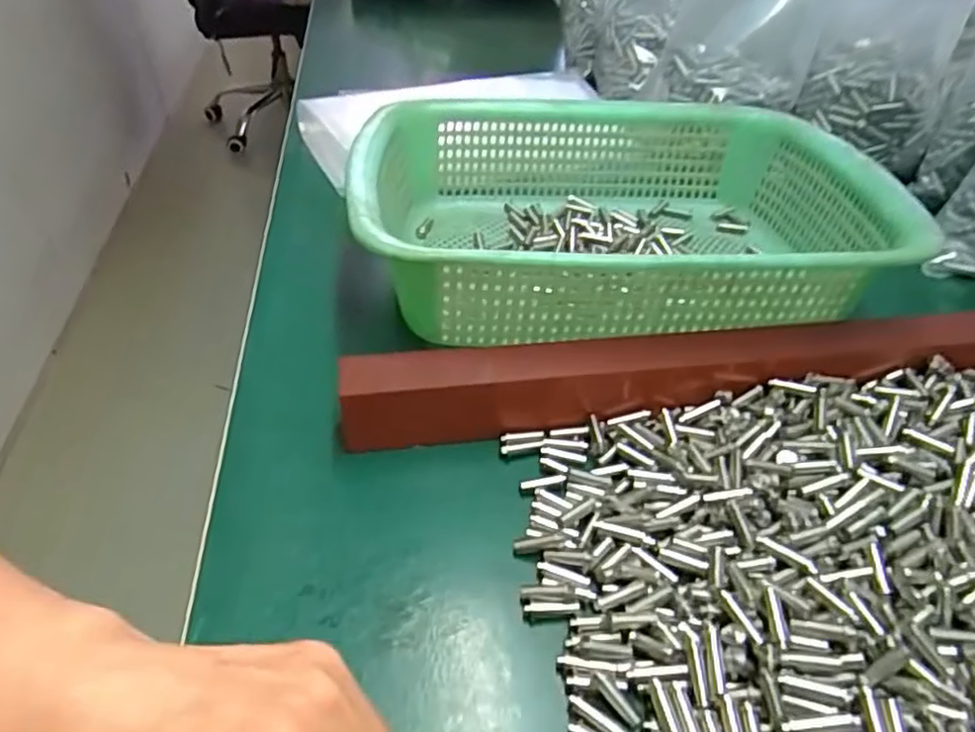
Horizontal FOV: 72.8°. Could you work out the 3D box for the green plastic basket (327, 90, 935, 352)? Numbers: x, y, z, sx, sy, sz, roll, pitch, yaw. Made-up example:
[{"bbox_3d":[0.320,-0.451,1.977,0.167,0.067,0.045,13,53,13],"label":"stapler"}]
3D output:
[{"bbox_3d":[0.078,-0.098,0.402,0.295,0.084,0.226,-2,42,-4],"label":"green plastic basket"}]

